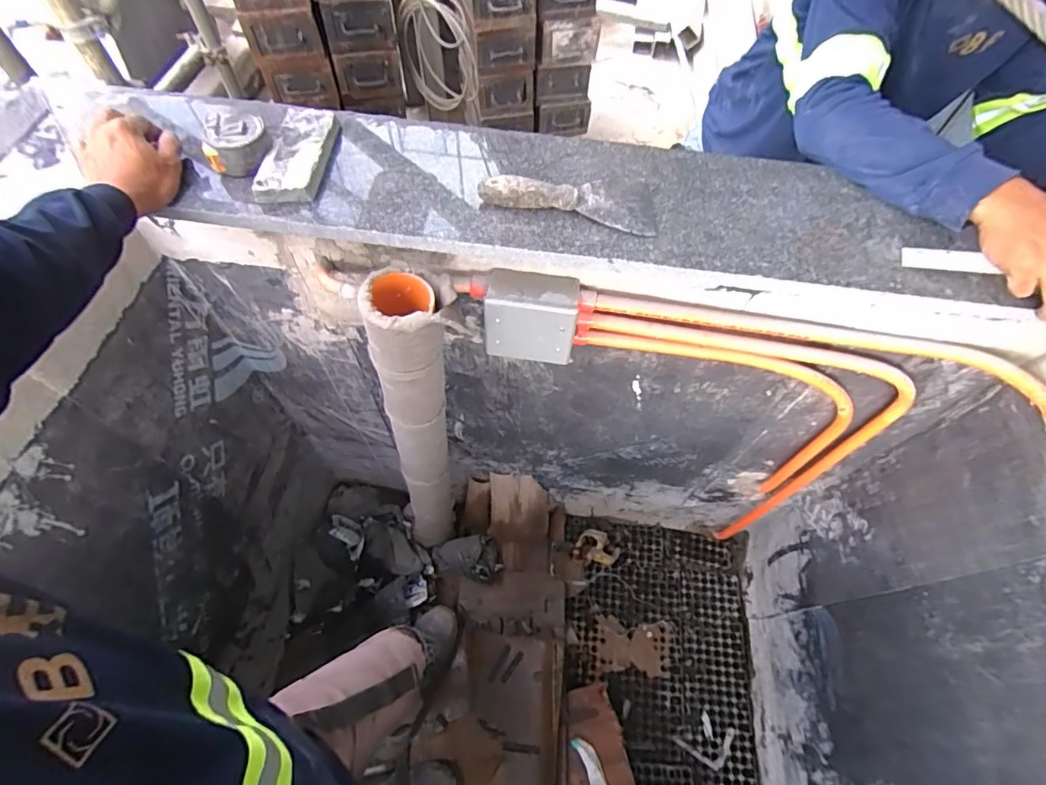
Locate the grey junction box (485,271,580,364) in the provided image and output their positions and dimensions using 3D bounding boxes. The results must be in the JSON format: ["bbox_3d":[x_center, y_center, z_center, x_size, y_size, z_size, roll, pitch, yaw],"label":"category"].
[{"bbox_3d":[0.010,-0.099,0.670,0.119,0.110,0.059,8,61,2],"label":"grey junction box"}]

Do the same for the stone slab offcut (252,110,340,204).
[{"bbox_3d":[-0.264,-0.280,0.589,0.066,0.022,0.145,1,61,-2],"label":"stone slab offcut"}]

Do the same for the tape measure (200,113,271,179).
[{"bbox_3d":[-0.330,-0.291,0.577,0.074,0.041,0.072,-22,64,-13],"label":"tape measure"}]

